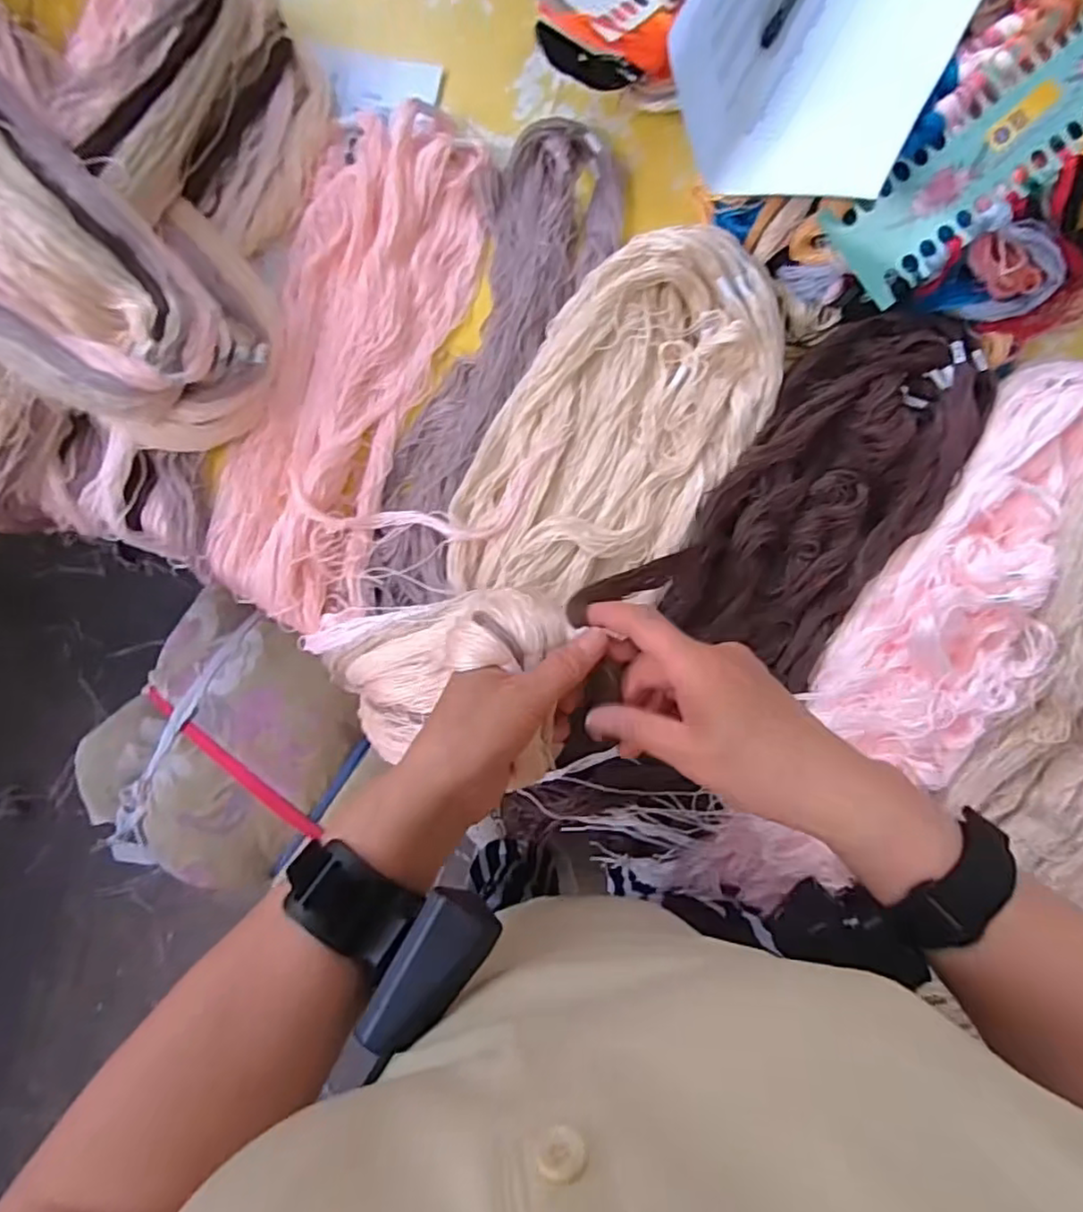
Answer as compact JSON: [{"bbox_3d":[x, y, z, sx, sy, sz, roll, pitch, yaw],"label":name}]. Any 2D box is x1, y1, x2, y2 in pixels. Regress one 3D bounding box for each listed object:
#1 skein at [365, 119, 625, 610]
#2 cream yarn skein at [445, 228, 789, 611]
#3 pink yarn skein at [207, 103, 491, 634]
[{"bbox_3d":[-0.041,-0.187,0.504,0.097,0.029,0.393,21,88,2],"label":"skein"},{"bbox_3d":[0.059,-0.128,0.489,0.178,0.037,0.321,34,88,2],"label":"cream yarn skein"},{"bbox_3d":[-0.152,-0.188,0.509,0.138,0.042,0.397,18,88,2],"label":"pink yarn skein"}]

